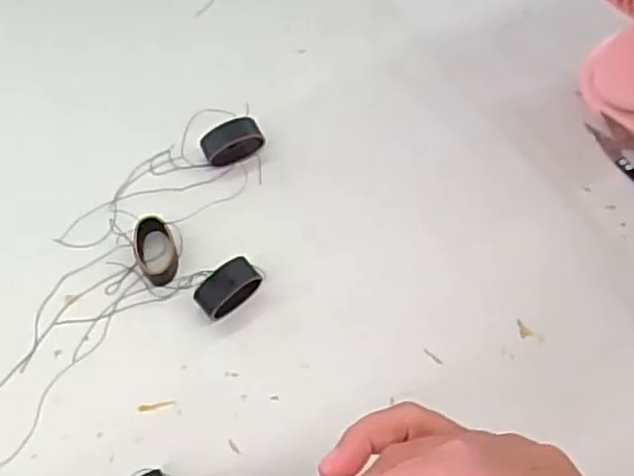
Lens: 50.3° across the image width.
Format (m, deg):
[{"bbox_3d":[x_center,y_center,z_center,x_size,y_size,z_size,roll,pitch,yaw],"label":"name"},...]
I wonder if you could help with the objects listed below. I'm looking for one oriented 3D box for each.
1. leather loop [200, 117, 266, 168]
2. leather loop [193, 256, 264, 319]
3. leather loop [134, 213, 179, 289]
[{"bbox_3d":[-0.056,-0.063,0.445,0.039,0.012,0.026,-23,65,-14],"label":"leather loop"},{"bbox_3d":[-0.050,0.029,0.387,0.038,0.020,0.020,-38,69,-20],"label":"leather loop"},{"bbox_3d":[-0.097,0.007,0.404,0.024,0.012,0.040,-10,62,-8],"label":"leather loop"}]

